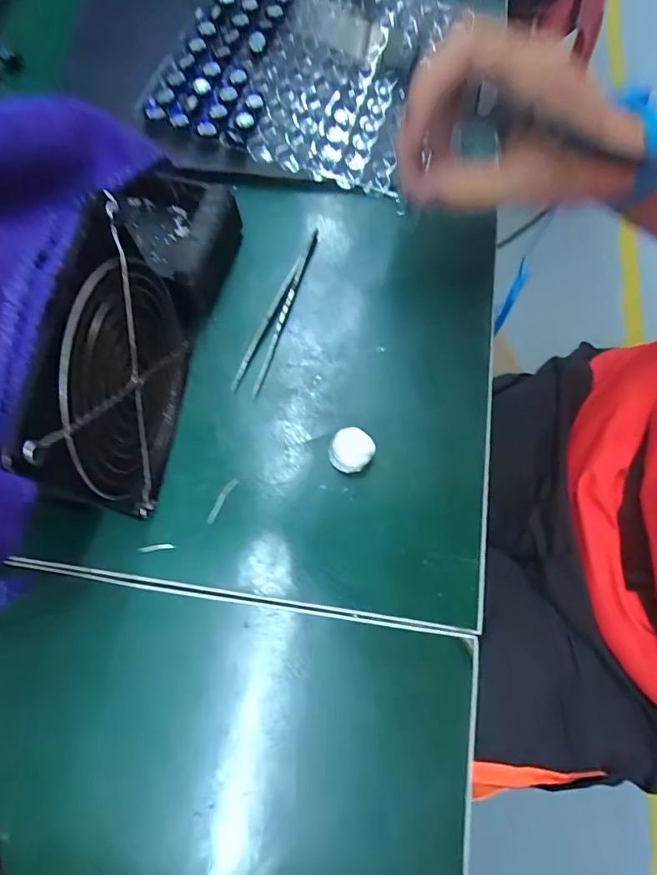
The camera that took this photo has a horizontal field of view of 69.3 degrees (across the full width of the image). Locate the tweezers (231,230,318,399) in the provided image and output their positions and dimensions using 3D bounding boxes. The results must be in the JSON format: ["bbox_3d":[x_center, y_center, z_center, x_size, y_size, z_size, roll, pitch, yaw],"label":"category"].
[{"bbox_3d":[-0.029,-0.083,0.309,0.015,0.010,0.126,22,73,8],"label":"tweezers"}]

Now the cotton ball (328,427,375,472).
[{"bbox_3d":[0.014,0.008,0.280,0.026,0.013,0.025,0,71,0],"label":"cotton ball"}]

